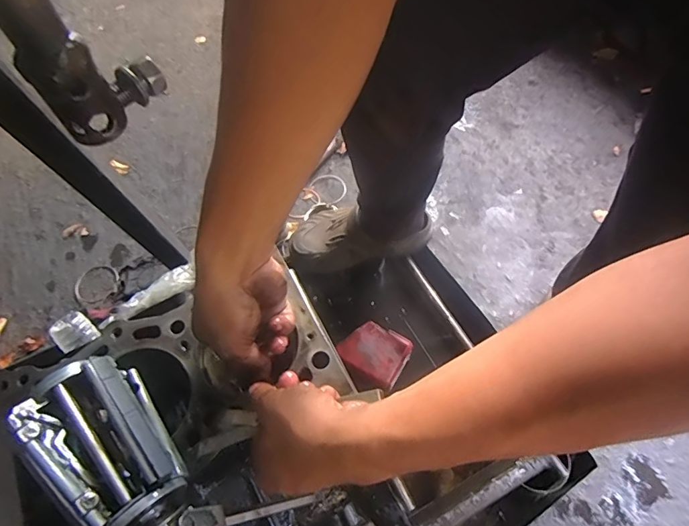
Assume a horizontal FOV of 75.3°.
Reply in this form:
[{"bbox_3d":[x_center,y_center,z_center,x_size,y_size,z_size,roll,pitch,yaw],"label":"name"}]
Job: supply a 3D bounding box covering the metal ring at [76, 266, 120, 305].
[{"bbox_3d":[-0.580,0.049,1.044,0.104,0.015,0.106,0,61,0],"label":"metal ring"}]

